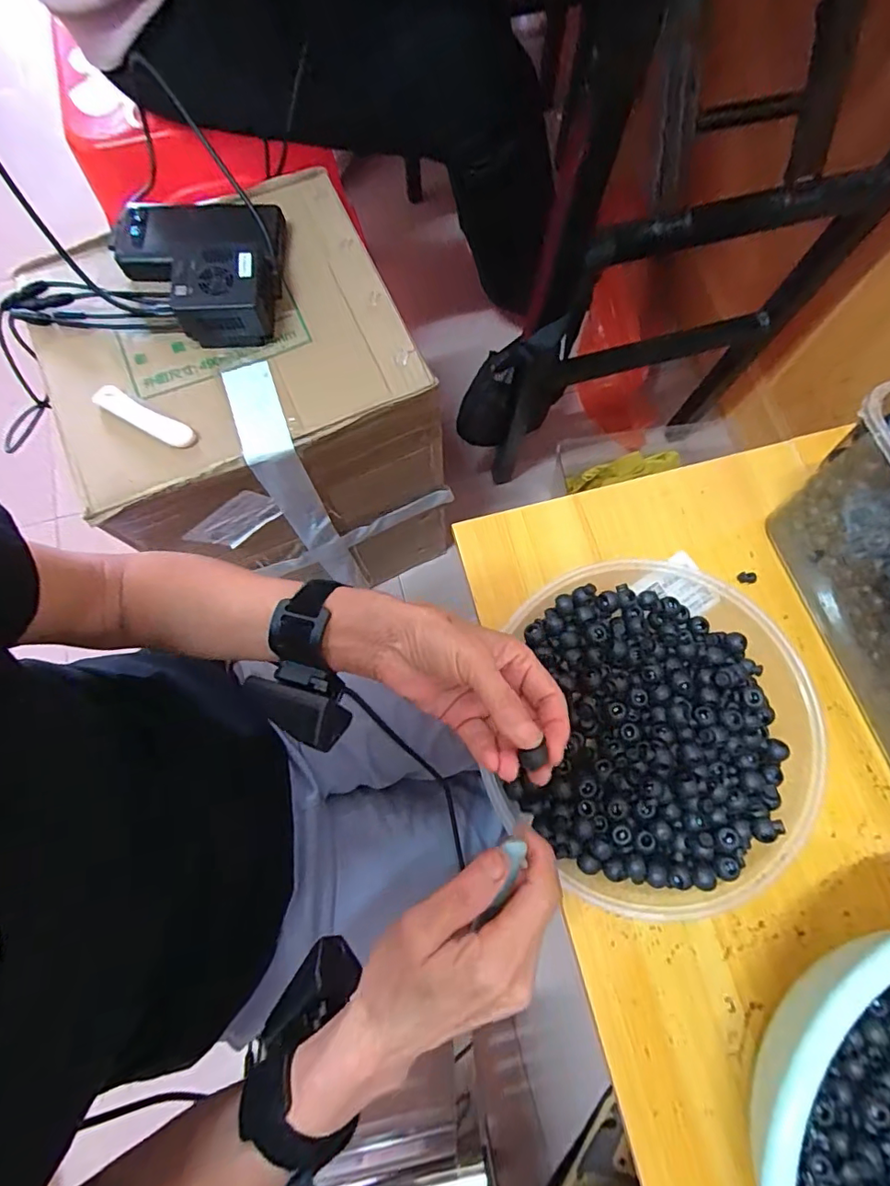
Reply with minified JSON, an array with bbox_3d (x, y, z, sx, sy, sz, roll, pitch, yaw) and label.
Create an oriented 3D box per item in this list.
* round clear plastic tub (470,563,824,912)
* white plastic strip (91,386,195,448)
[{"bbox_3d":[0.147,0.092,0.364,0.206,0.048,0.225,0,75,1],"label":"round clear plastic tub"},{"bbox_3d":[-0.271,-0.159,0.464,0.096,0.013,0.022,26,78,8],"label":"white plastic strip"}]

